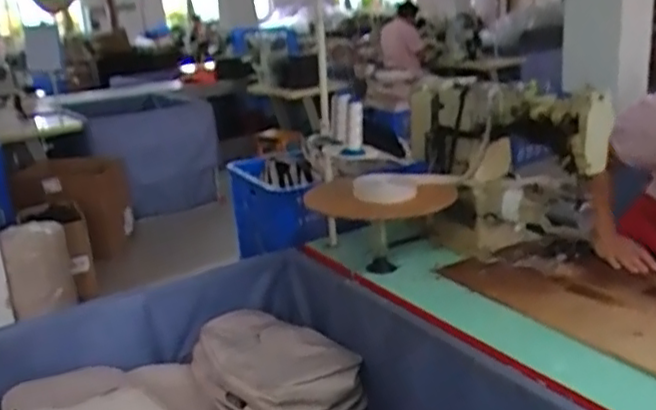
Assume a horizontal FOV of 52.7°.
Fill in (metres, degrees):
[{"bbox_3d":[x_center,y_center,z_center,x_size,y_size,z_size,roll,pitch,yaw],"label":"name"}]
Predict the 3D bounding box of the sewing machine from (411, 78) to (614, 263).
[{"bbox_3d":[0.401,-0.076,1.535,0.398,0.389,0.362,-2,17,10],"label":"sewing machine"}]

